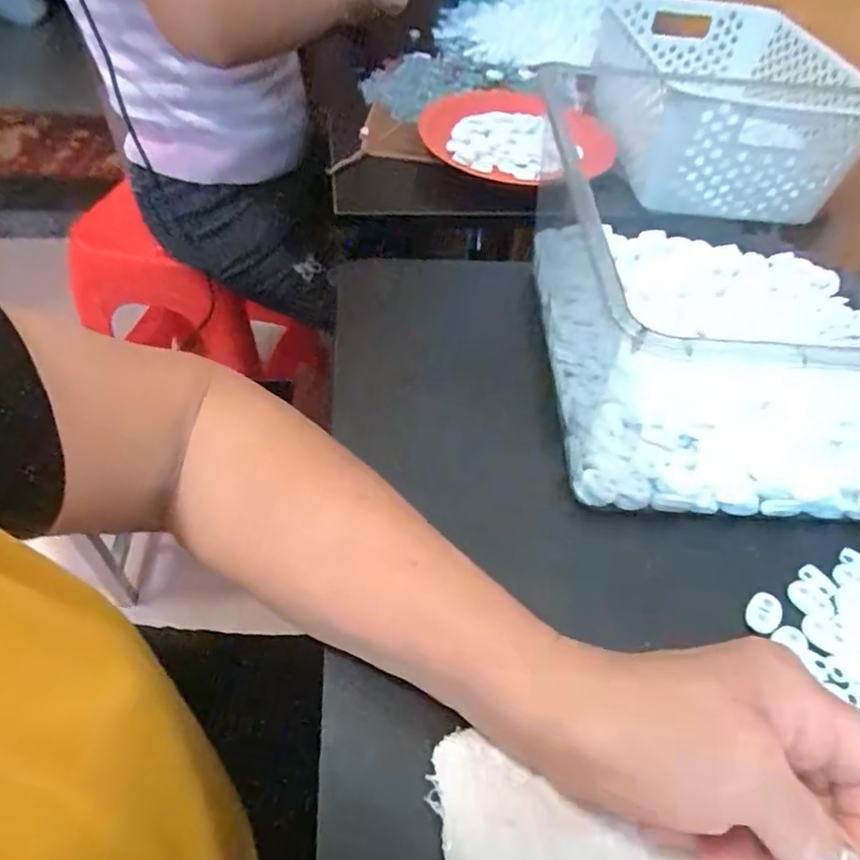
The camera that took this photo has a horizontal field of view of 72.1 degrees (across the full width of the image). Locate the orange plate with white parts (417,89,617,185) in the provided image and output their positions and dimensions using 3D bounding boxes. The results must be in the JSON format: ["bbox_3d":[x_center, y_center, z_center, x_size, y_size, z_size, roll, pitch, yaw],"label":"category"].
[{"bbox_3d":[0.086,-0.304,0.615,0.206,0.029,0.183,12,49,6],"label":"orange plate with white parts"}]

